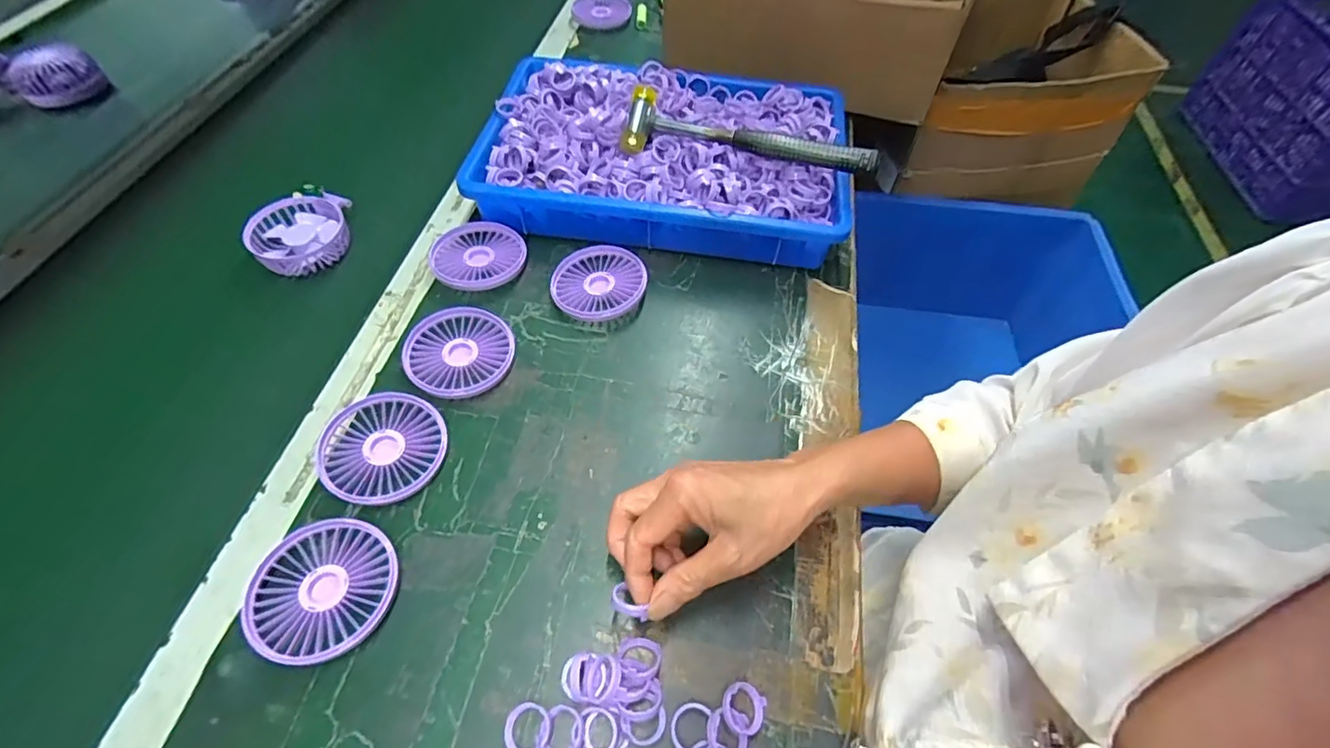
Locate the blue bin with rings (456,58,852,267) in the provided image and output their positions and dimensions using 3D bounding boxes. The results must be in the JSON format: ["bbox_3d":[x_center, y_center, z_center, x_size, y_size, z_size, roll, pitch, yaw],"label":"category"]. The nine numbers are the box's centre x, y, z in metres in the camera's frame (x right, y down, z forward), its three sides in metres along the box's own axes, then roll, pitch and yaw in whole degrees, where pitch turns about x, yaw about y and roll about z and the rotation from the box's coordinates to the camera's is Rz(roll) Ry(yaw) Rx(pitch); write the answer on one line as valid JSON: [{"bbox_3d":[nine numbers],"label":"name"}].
[{"bbox_3d":[0.001,-0.228,0.595,0.360,0.089,0.231,8,55,4],"label":"blue bin with rings"}]

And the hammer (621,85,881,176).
[{"bbox_3d":[0.078,-0.219,0.534,0.238,0.037,0.042,13,56,8],"label":"hammer"}]

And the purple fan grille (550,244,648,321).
[{"bbox_3d":[-0.062,-0.083,0.530,0.085,0.020,0.084,1,55,-1],"label":"purple fan grille"}]

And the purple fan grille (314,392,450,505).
[{"bbox_3d":[-0.212,0.056,0.427,0.084,0.020,0.087,1,55,-1],"label":"purple fan grille"}]

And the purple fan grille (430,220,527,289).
[{"bbox_3d":[-0.178,-0.114,0.543,0.085,0.012,0.086,-8,52,-12],"label":"purple fan grille"}]

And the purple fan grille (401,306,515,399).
[{"bbox_3d":[-0.173,-0.017,0.482,0.086,0.017,0.086,1,55,-1],"label":"purple fan grille"}]

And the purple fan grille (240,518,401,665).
[{"bbox_3d":[-0.221,0.140,0.369,0.084,0.019,0.085,1,55,-1],"label":"purple fan grille"}]

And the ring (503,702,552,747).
[{"bbox_3d":[-0.081,0.210,0.334,0.027,0.009,0.027,1,55,-1],"label":"ring"}]

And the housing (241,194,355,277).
[{"bbox_3d":[-0.371,-0.140,0.573,0.091,0.027,0.095,-3,55,-3],"label":"housing"}]

